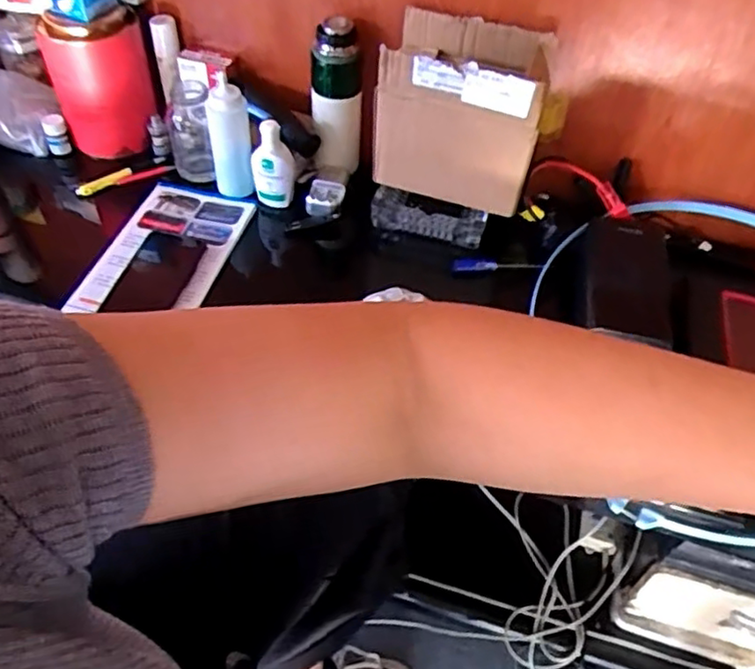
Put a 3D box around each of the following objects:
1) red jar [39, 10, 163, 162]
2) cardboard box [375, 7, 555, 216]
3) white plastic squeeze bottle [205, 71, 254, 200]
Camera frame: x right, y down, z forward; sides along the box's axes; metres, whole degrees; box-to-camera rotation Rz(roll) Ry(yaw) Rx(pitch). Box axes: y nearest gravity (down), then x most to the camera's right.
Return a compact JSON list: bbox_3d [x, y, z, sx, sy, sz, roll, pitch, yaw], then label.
[{"bbox_3d":[-0.387,-0.350,0.922,0.132,0.170,0.114,-17,52,-18],"label":"red jar"},{"bbox_3d":[0.100,-0.266,0.790,0.185,0.180,0.123,15,50,9],"label":"cardboard box"},{"bbox_3d":[-0.200,-0.260,0.887,0.052,0.170,0.044,-10,51,-13],"label":"white plastic squeeze bottle"}]

